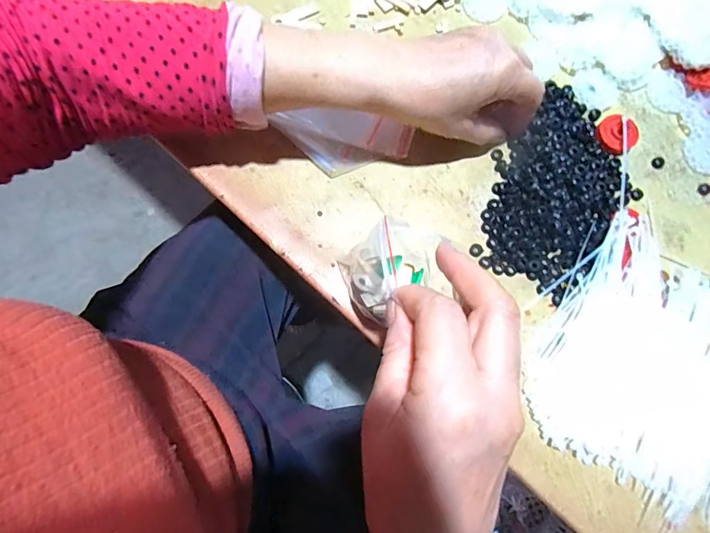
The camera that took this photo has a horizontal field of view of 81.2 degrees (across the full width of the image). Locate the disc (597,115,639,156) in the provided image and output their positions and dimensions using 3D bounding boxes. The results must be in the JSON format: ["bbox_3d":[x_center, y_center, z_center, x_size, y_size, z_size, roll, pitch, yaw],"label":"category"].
[{"bbox_3d":[0.221,-0.111,0.349,0.029,0.005,0.032,-34,81,9],"label":"disc"}]

